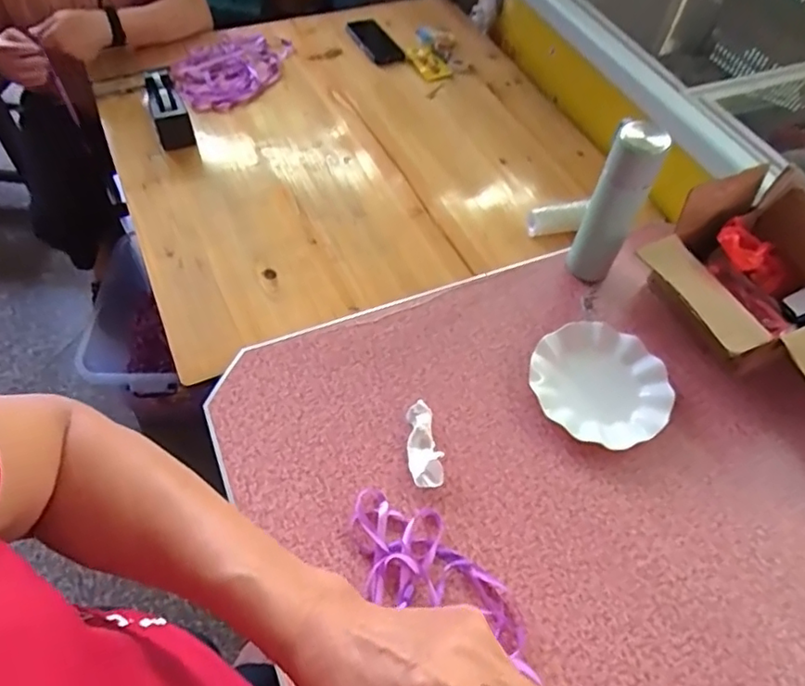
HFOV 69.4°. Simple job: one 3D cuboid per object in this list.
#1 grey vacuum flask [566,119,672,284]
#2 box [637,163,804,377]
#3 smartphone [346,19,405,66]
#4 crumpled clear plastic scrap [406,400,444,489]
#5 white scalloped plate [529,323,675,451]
[{"bbox_3d":[0.286,-0.178,0.798,0.064,0.243,0.059,26,58,14],"label":"grey vacuum flask"},{"bbox_3d":[0.472,-0.068,0.769,0.224,0.170,0.276,-21,59,-16],"label":"box"},{"bbox_3d":[-0.061,-0.644,1.239,0.069,0.013,0.163,-27,66,-11],"label":"smartphone"},{"bbox_3d":[0.026,0.127,0.726,0.039,0.021,0.109,-2,56,-5],"label":"crumpled clear plastic scrap"},{"bbox_3d":[0.265,0.055,0.787,0.179,0.037,0.168,2,56,-2],"label":"white scalloped plate"}]

